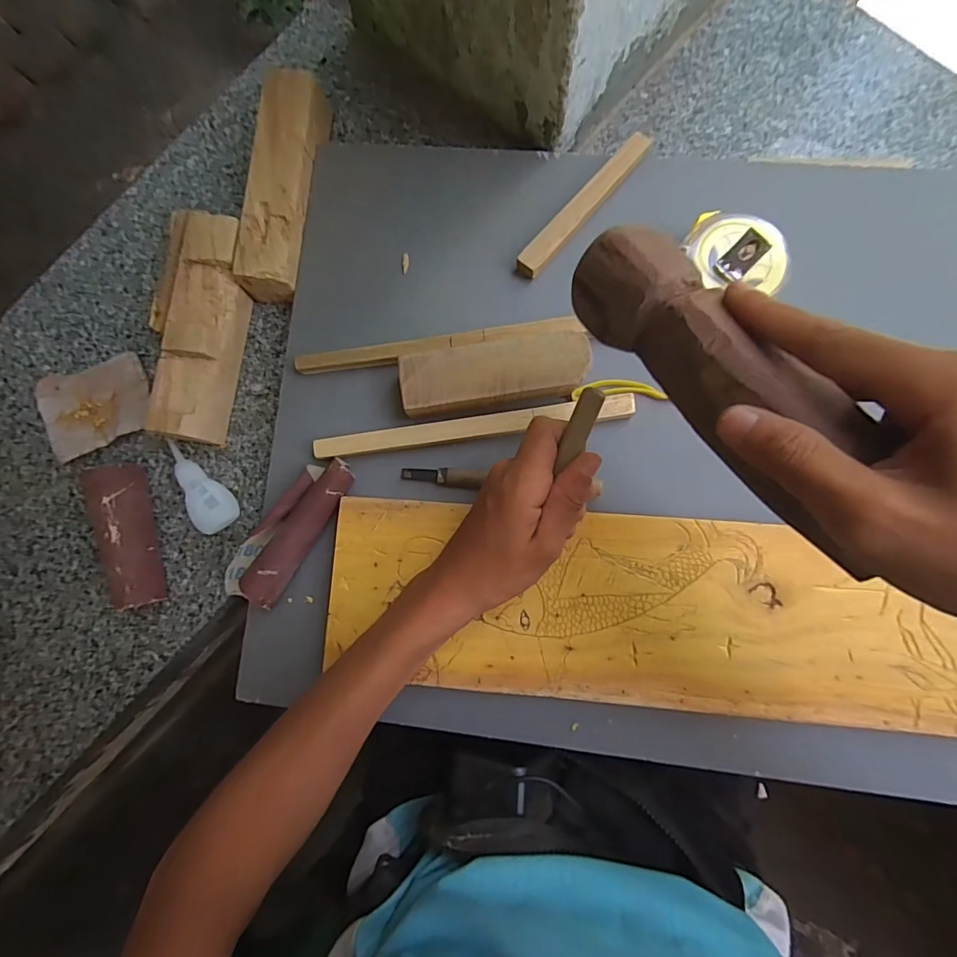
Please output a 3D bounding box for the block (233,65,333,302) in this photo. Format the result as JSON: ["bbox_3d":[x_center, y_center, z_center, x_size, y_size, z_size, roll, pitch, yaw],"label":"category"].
[{"bbox_3d":[-0.142,-0.217,0.358,0.041,0.043,0.164,7,85,5],"label":"block"}]

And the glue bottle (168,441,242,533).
[{"bbox_3d":[-0.204,0.003,0.352,0.029,0.016,0.075,-31,83,0],"label":"glue bottle"}]

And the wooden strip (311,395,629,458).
[{"bbox_3d":[-0.004,-0.033,0.315,0.209,0.008,0.013,-8,84,3],"label":"wooden strip"}]

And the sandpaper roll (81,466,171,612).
[{"bbox_3d":[-0.250,0.040,0.345,0.028,0.032,0.102,-19,83,2],"label":"sandpaper roll"}]

